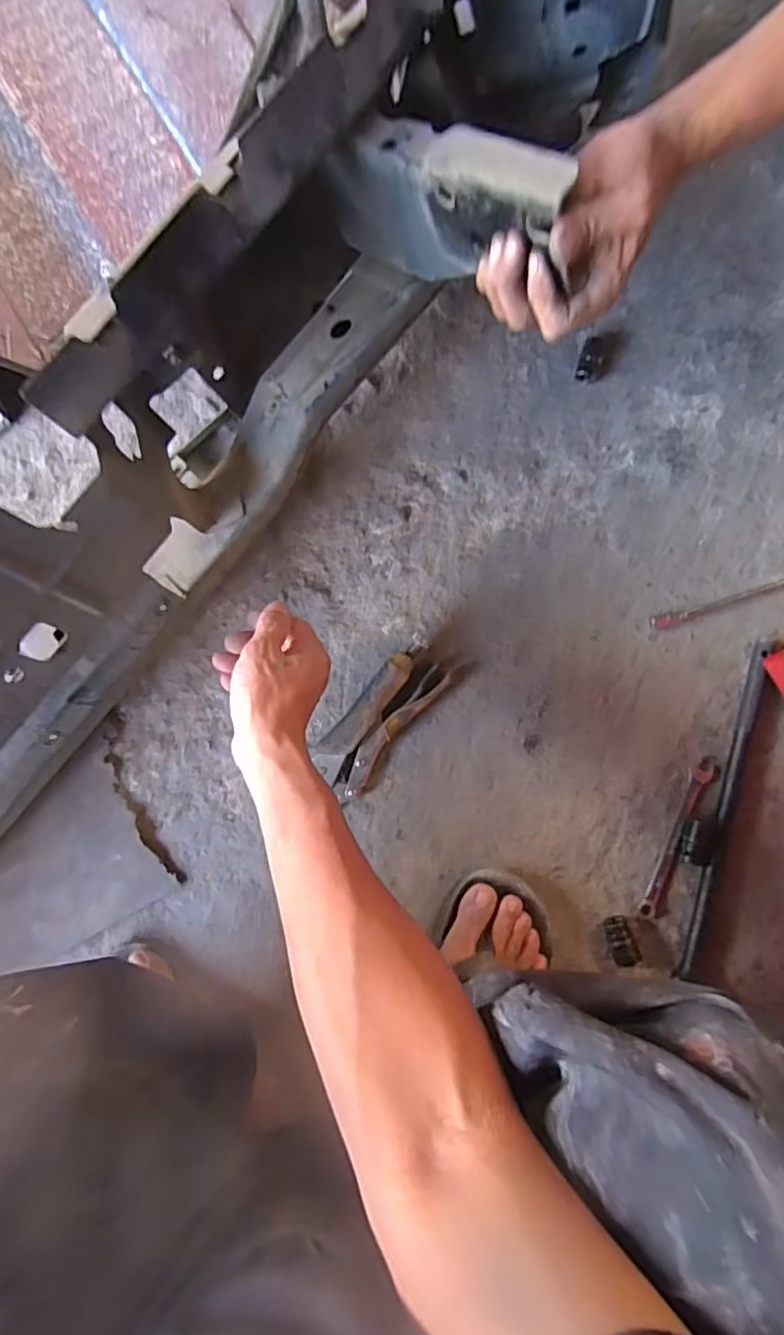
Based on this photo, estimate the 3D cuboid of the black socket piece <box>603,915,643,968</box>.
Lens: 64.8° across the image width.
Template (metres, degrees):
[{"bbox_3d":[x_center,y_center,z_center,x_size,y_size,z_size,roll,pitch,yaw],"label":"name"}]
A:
[{"bbox_3d":[0.214,0.254,0.571,0.028,0.020,0.041,-20,85,4],"label":"black socket piece"}]

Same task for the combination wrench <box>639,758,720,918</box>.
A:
[{"bbox_3d":[0.266,0.160,0.577,0.019,0.010,0.154,25,90,6],"label":"combination wrench"}]

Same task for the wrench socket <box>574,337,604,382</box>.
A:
[{"bbox_3d":[0.193,-0.301,0.602,0.021,0.021,0.039,16,89,6],"label":"wrench socket"}]

